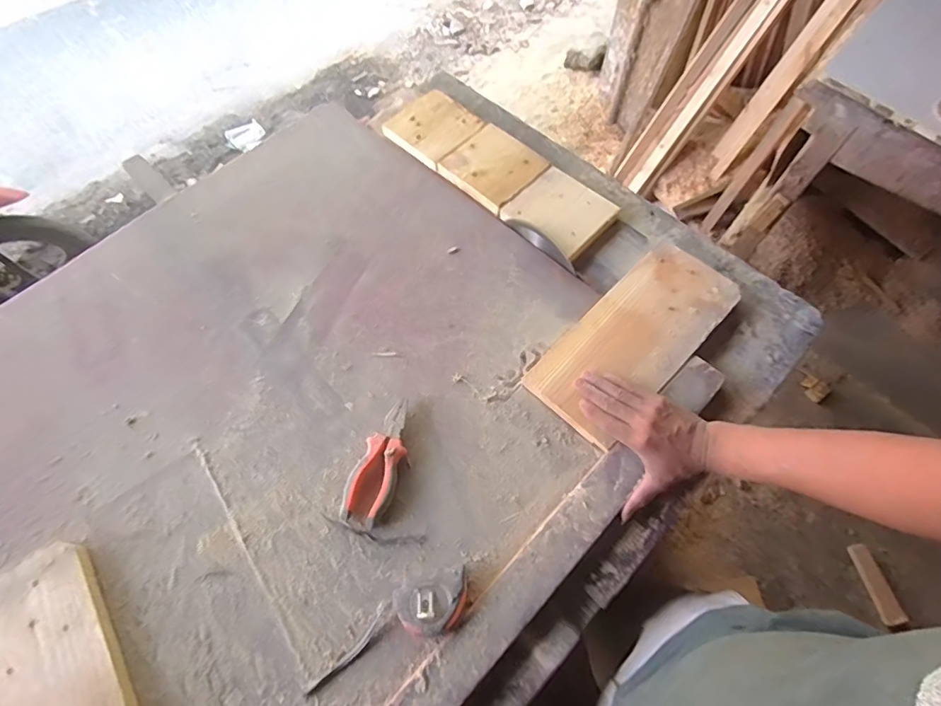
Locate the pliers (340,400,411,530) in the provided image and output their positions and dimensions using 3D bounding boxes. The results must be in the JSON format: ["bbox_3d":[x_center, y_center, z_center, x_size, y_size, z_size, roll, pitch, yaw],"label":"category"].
[{"bbox_3d":[-0.108,0.133,0.628,0.058,0.020,0.156,21,65,10],"label":"pliers"}]

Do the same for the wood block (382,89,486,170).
[{"bbox_3d":[-0.065,-0.402,0.895,0.145,0.022,0.132,40,70,18],"label":"wood block"}]

